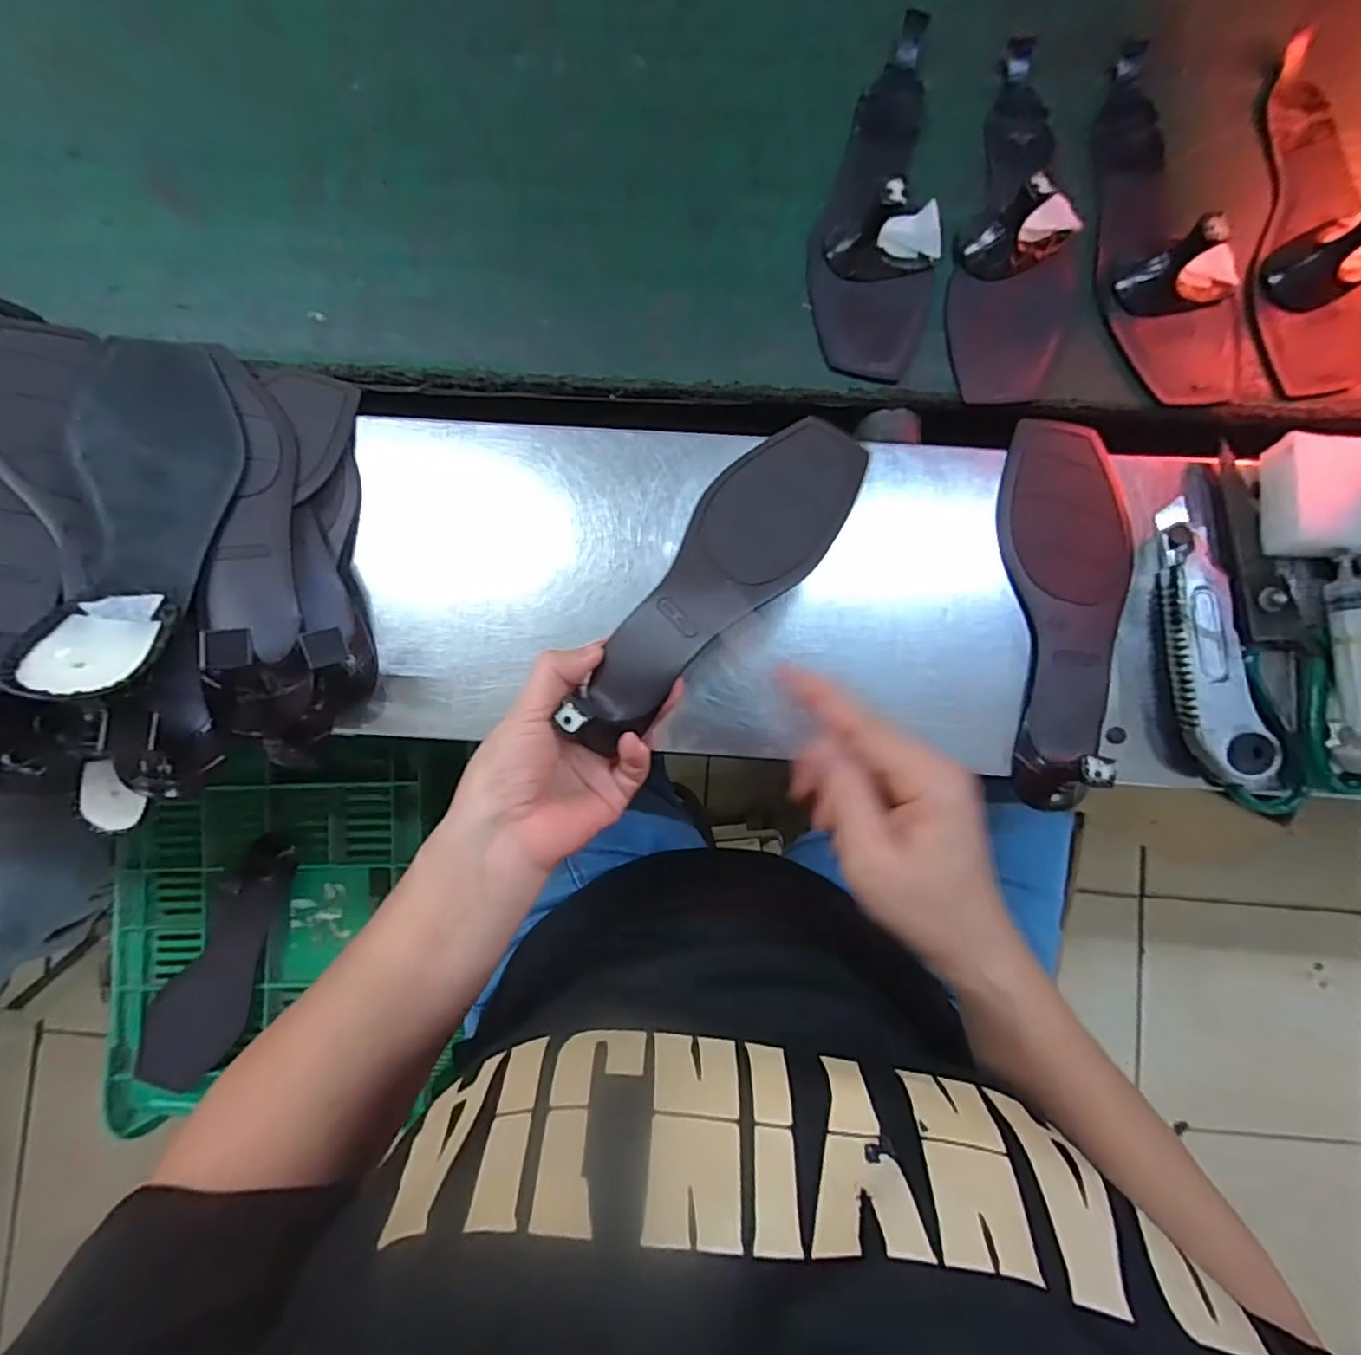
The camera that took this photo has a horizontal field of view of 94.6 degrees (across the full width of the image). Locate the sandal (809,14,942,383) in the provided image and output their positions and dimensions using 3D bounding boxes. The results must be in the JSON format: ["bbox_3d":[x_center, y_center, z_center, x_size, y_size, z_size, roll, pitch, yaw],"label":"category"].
[{"bbox_3d":[0.133,-0.309,0.393,0.078,0.048,0.225,14,87,2],"label":"sandal"}]

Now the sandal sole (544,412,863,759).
[{"bbox_3d":[0.019,-0.052,0.329,0.067,0.043,0.213,40,86,6],"label":"sandal sole"}]

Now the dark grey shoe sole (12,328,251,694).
[{"bbox_3d":[-0.285,-0.085,0.321,0.092,0.041,0.237,-13,62,-1],"label":"dark grey shoe sole"}]

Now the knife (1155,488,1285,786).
[{"bbox_3d":[0.296,-0.023,0.354,0.032,0.017,0.159,-9,86,1],"label":"knife"}]

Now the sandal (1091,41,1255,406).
[{"bbox_3d":[0.308,-0.286,0.386,0.092,0.043,0.230,-9,87,1],"label":"sandal"}]

